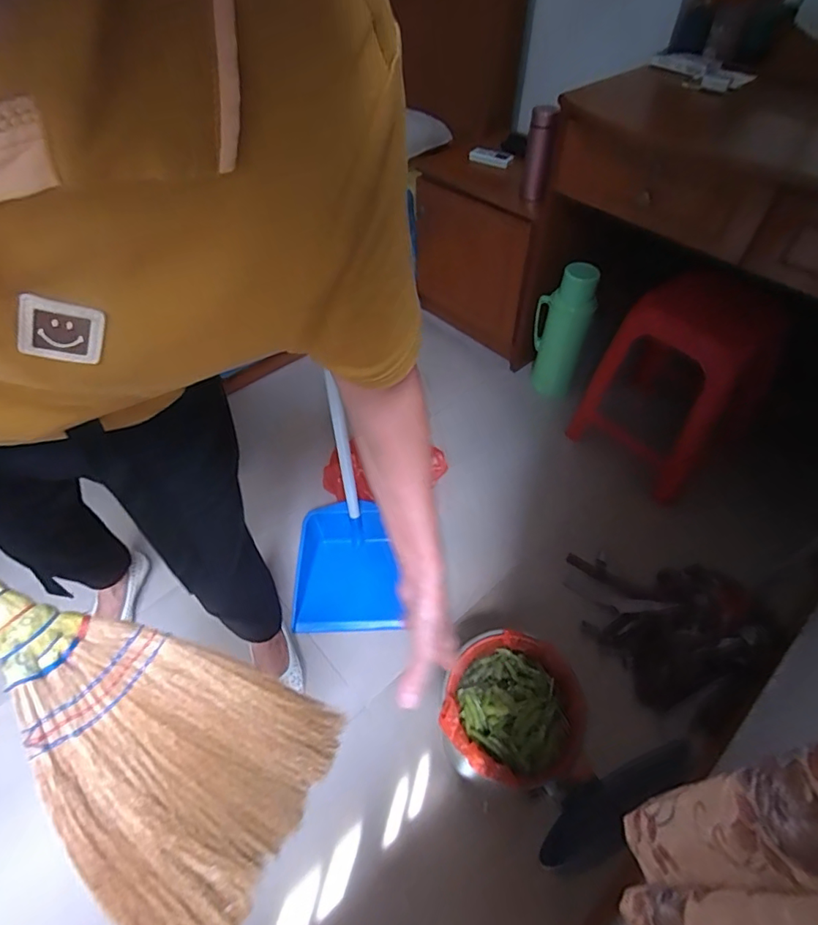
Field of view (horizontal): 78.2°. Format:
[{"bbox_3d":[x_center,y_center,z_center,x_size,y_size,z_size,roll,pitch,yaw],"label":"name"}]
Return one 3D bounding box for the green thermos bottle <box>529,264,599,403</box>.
[{"bbox_3d":[0.425,-0.365,1.432,0.146,0.377,0.107,14,51,10],"label":"green thermos bottle"}]

